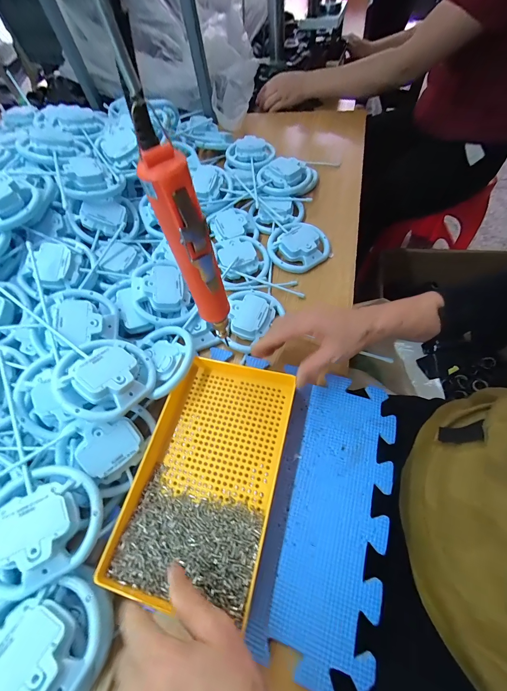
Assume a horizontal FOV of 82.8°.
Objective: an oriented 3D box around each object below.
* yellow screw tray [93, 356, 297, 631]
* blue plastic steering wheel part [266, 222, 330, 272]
[{"bbox_3d":[-0.047,0.132,0.321,0.153,0.037,0.249,14,61,6],"label":"yellow screw tray"},{"bbox_3d":[0.072,-0.172,0.480,0.093,0.024,0.099,-3,60,5],"label":"blue plastic steering wheel part"}]

